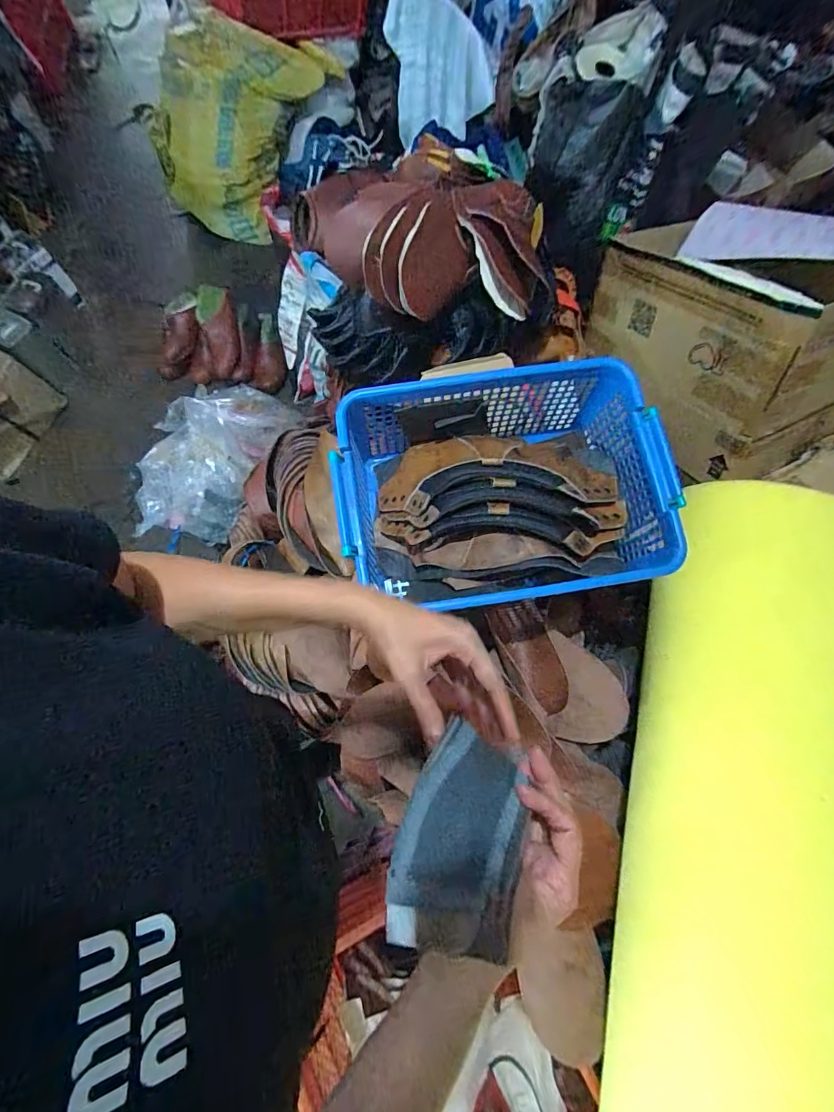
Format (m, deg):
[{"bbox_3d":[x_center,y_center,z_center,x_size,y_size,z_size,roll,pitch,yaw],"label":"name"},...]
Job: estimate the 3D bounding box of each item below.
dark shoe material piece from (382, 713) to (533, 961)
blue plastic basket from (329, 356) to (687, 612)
[{"bbox_3d":[0.032,0.185,0.313,0.079,0.008,0.132,19,49,13],"label":"dark shoe material piece"},{"bbox_3d":[0.117,-0.082,0.652,0.430,0.155,0.300,-9,72,-4],"label":"blue plastic basket"}]

